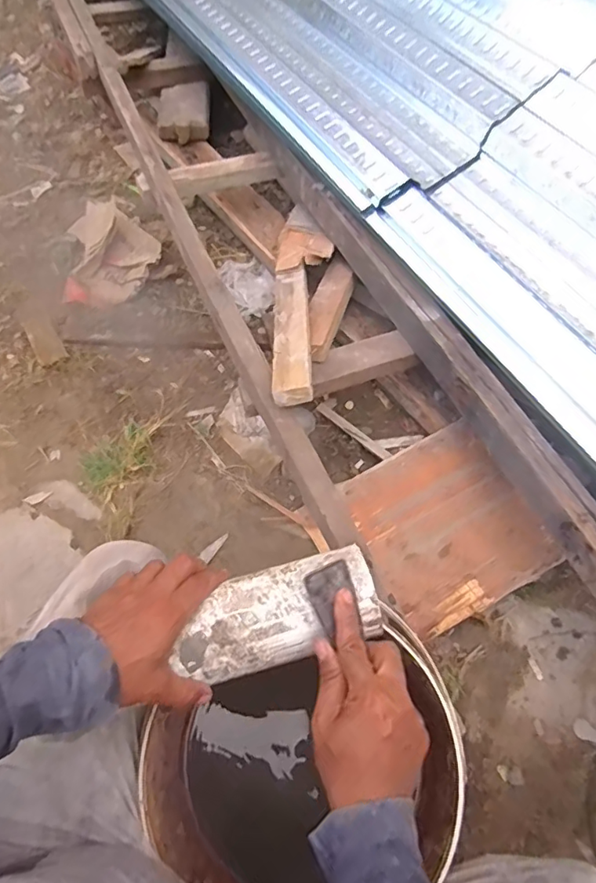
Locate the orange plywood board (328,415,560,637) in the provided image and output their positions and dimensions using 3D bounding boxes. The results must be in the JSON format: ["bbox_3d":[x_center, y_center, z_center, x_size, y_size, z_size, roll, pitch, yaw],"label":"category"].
[{"bbox_3d":[0.247,0.143,0.917,0.274,0.011,0.294,-29,65,0],"label":"orange plywood board"}]

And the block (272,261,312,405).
[{"bbox_3d":[-0.011,-0.193,0.895,0.059,0.035,0.368,-3,43,1],"label":"block"}]

